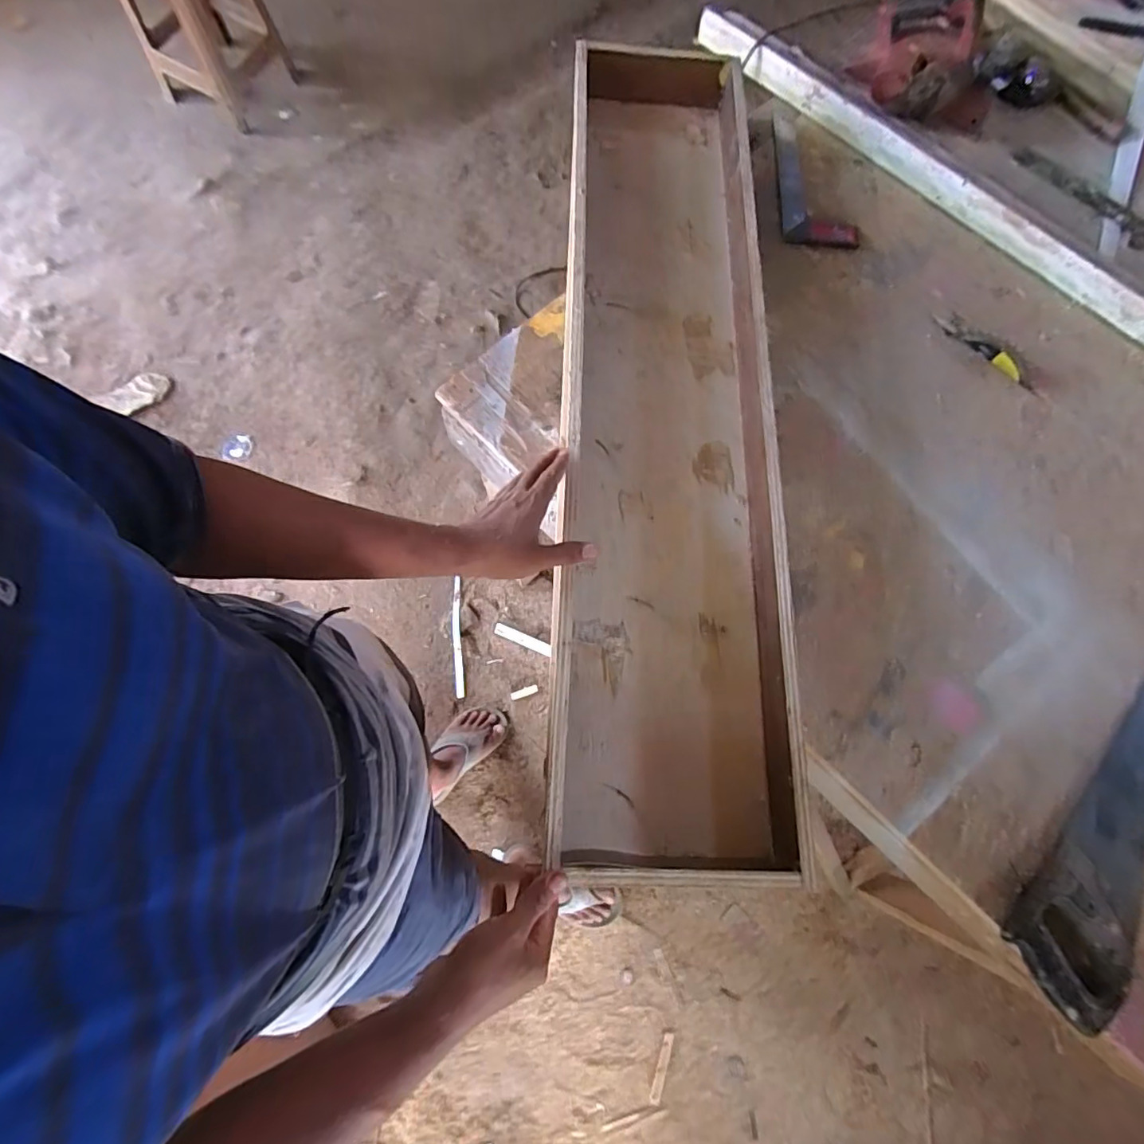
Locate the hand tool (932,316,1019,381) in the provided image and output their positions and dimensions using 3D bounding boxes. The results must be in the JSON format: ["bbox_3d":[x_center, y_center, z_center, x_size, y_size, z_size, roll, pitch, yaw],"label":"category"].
[{"bbox_3d":[0.622,-0.344,0.832,0.150,0.011,0.024,38,75,11],"label":"hand tool"}]

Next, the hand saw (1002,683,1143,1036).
[{"bbox_3d":[0.634,0.284,0.614,0.107,0.033,0.432,43,76,12],"label":"hand saw"}]

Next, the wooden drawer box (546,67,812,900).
[{"bbox_3d":[0.120,-0.246,0.713,0.252,0.082,1.145,2,73,-1],"label":"wooden drawer box"}]

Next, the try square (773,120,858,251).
[{"bbox_3d":[0.410,-0.671,0.928,0.113,0.019,0.305,3,71,0],"label":"try square"}]

